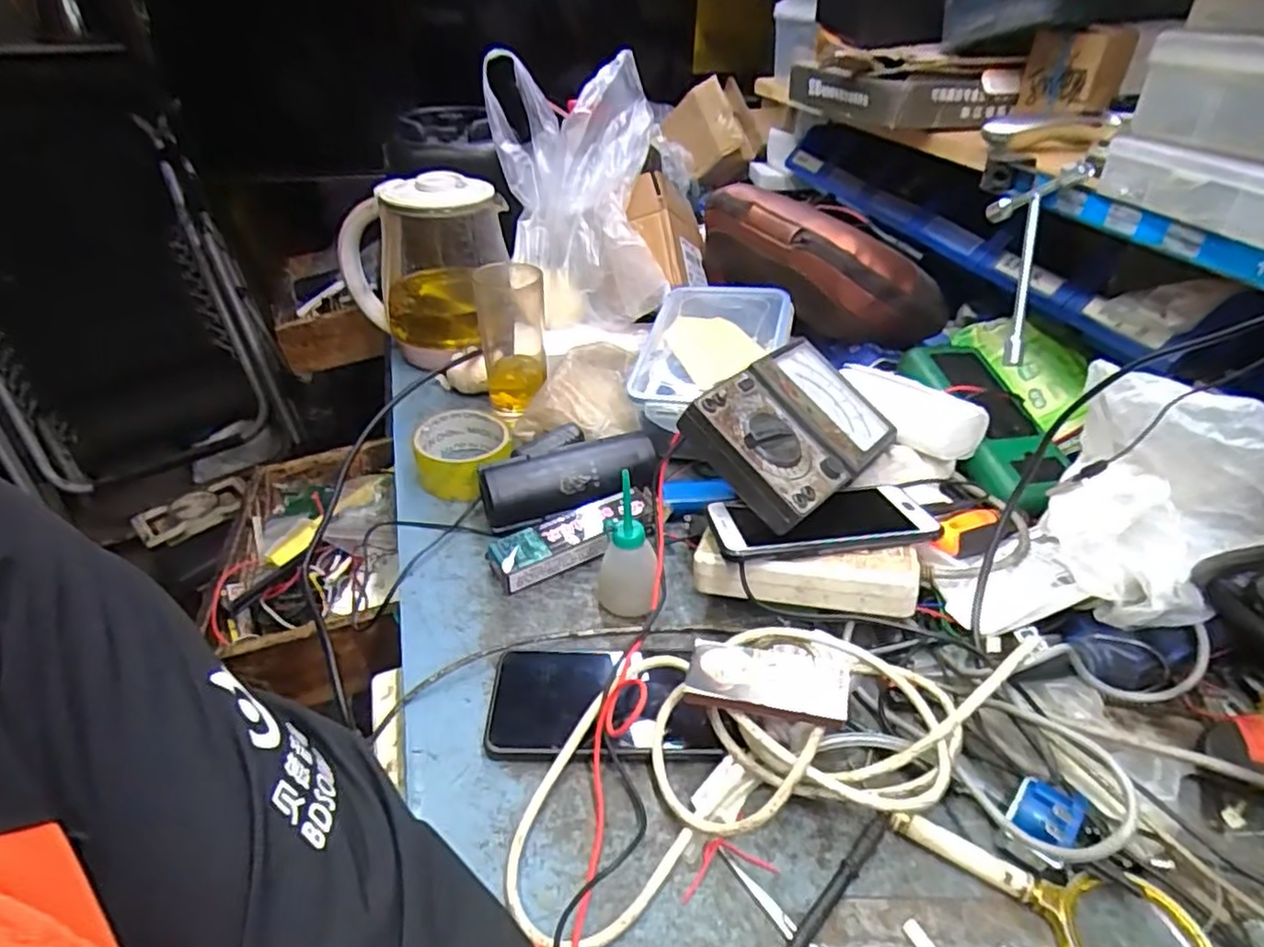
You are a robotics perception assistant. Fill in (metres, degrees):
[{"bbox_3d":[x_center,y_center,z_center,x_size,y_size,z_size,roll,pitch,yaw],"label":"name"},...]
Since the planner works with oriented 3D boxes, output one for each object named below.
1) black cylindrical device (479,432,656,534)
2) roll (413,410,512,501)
[{"bbox_3d":[-0.051,0.012,0.581,0.149,0.050,0.060,-12,39,-18],"label":"black cylindrical device"},{"bbox_3d":[-0.152,-0.016,0.616,0.083,0.036,0.103,-8,38,-13],"label":"roll"}]

